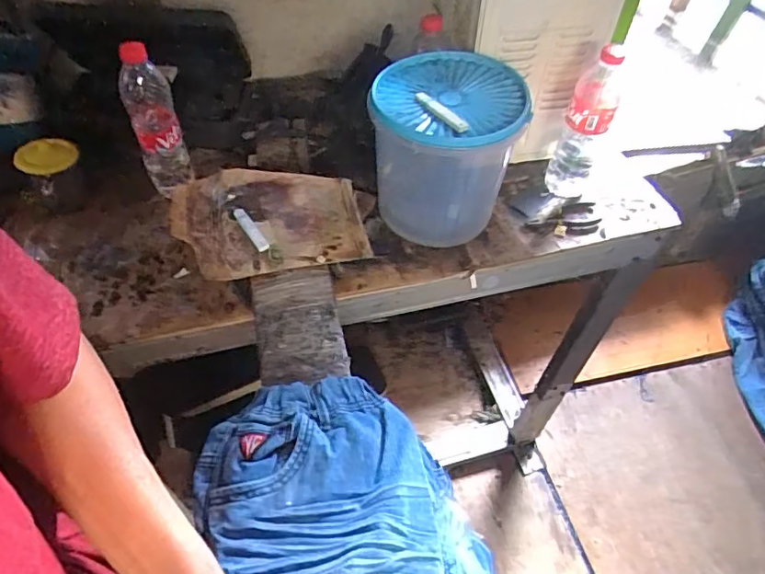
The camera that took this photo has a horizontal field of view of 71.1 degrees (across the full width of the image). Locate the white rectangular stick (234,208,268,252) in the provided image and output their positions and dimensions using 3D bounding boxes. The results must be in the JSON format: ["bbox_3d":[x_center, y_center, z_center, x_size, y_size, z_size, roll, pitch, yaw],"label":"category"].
[{"bbox_3d":[-0.161,-0.070,0.657,0.014,0.008,0.081,-26,55,-21],"label":"white rectangular stick"}]

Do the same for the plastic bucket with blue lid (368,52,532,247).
[{"bbox_3d":[0.080,-0.168,0.705,0.183,0.199,0.162,3,50,1],"label":"plastic bucket with blue lid"}]

